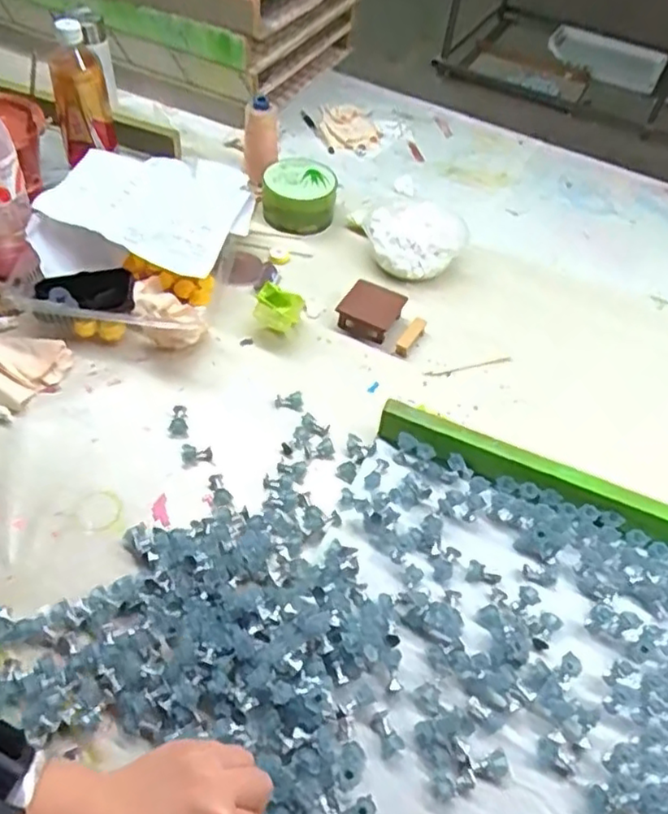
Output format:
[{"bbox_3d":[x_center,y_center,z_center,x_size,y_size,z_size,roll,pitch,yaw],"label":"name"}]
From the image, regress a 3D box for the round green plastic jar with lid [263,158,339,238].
[{"bbox_3d":[-0.044,-0.281,0.859,0.095,0.060,0.093,7,50,-3],"label":"round green plastic jar with lid"}]

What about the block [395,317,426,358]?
[{"bbox_3d":[0.091,-0.081,0.753,0.017,0.015,0.058,28,52,19],"label":"block"}]

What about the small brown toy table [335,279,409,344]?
[{"bbox_3d":[0.043,-0.113,0.764,0.065,0.025,0.068,25,51,17],"label":"small brown toy table"}]

